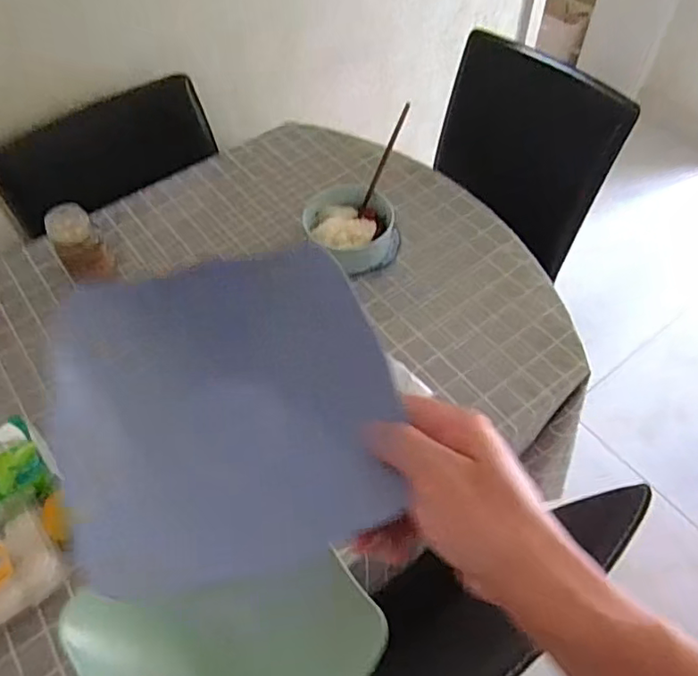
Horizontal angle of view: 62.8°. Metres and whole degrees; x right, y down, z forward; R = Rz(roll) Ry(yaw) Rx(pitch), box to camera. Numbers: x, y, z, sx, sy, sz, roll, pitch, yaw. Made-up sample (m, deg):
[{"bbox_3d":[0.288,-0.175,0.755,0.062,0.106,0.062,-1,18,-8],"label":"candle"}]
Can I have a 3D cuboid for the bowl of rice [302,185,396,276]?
[{"bbox_3d":[0.000,-0.184,0.976,0.145,0.077,0.150,-2,55,3],"label":"bowl of rice"}]

